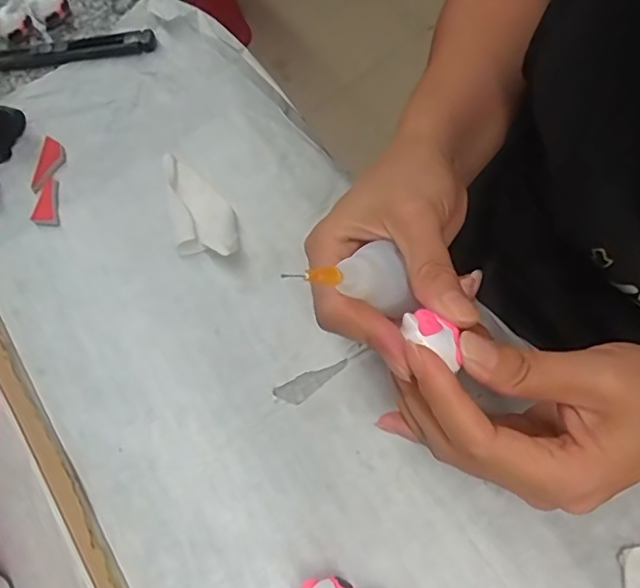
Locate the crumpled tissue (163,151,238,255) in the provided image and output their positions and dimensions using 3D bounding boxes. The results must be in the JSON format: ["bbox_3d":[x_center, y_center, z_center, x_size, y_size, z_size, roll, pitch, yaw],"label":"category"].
[{"bbox_3d":[-0.070,-0.053,0.327,0.036,0.014,0.078,-15,67,2],"label":"crumpled tissue"}]

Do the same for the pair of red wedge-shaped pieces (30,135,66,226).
[{"bbox_3d":[-0.171,-0.070,0.353,0.018,0.009,0.063,-8,68,5],"label":"pair of red wedge-shaped pieces"}]

